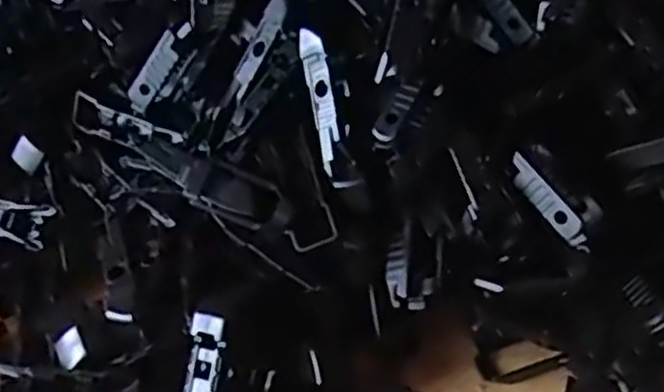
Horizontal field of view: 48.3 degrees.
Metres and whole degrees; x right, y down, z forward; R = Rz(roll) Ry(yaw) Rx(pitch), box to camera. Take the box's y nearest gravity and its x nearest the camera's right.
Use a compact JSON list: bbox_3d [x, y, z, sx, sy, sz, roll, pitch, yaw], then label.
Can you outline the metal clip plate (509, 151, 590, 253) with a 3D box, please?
[{"bbox_3d":[0.089,0.002,0.304,0.006,0.011,0.047,-30,75,-22],"label":"metal clip plate"}]

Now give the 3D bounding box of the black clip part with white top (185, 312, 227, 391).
[{"bbox_3d":[-0.050,0.072,0.285,0.014,0.004,0.052,7,83,7],"label":"black clip part with white top"}]

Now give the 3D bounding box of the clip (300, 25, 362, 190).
[{"bbox_3d":[-0.003,-0.037,0.317,0.011,0.009,0.069,-11,83,-8],"label":"clip"}]

